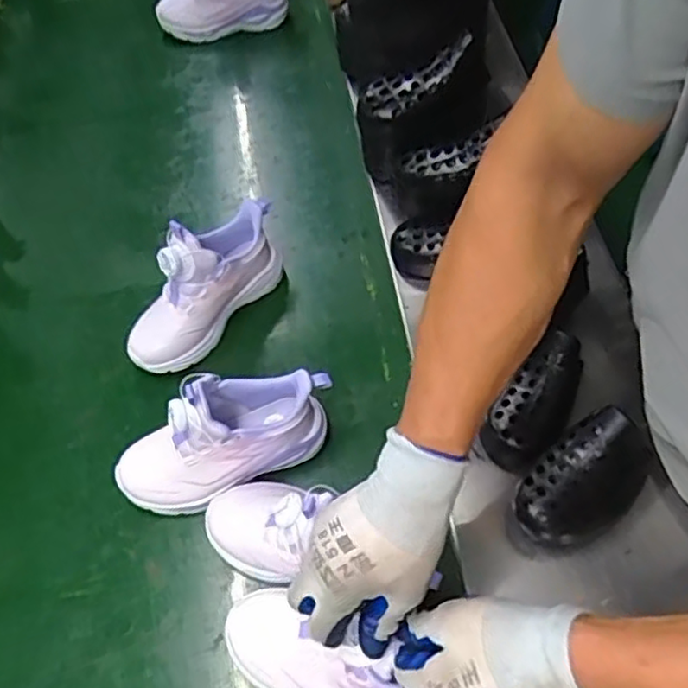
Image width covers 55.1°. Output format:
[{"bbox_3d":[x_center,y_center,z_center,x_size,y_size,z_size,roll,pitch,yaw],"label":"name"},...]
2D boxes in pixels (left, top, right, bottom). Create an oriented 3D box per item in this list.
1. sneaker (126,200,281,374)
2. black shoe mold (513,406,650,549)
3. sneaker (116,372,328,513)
[{"bbox_3d":[-0.152,-0.065,0.696,0.067,0.135,0.193,38,68,24],"label":"sneaker"},{"bbox_3d":[0.198,0.120,0.557,0.111,0.093,0.072,-35,63,-22],"label":"black shoe mold"},{"bbox_3d":[-0.112,0.083,0.606,0.208,0.128,0.074,-20,58,-7],"label":"sneaker"}]

